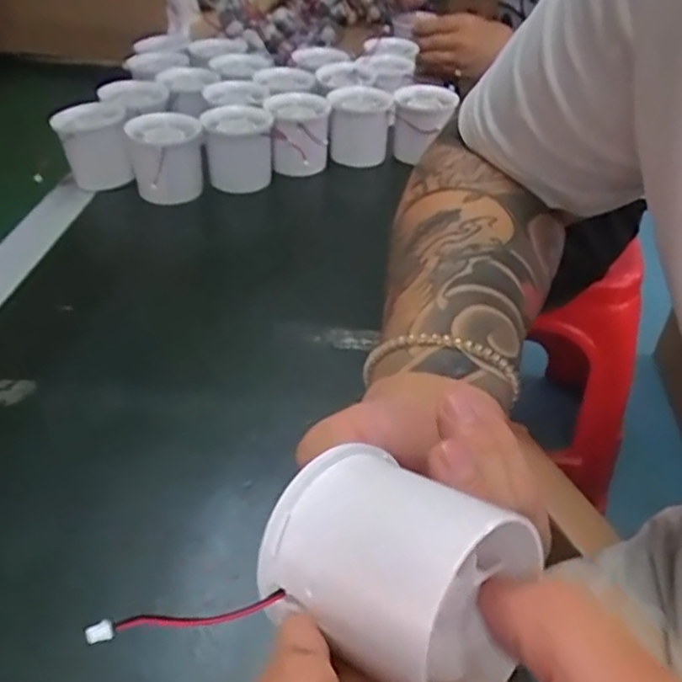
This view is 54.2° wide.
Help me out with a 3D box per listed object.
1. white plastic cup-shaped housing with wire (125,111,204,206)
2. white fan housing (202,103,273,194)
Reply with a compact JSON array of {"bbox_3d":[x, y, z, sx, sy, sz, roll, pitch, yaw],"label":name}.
[{"bbox_3d":[-0.137,-0.145,0.531,0.054,0.058,0.054,-12,41,-15],"label":"white plastic cup-shaped housing with wire"},{"bbox_3d":[-0.082,-0.159,0.551,0.056,0.051,0.056,-1,40,-2],"label":"white fan housing"}]

